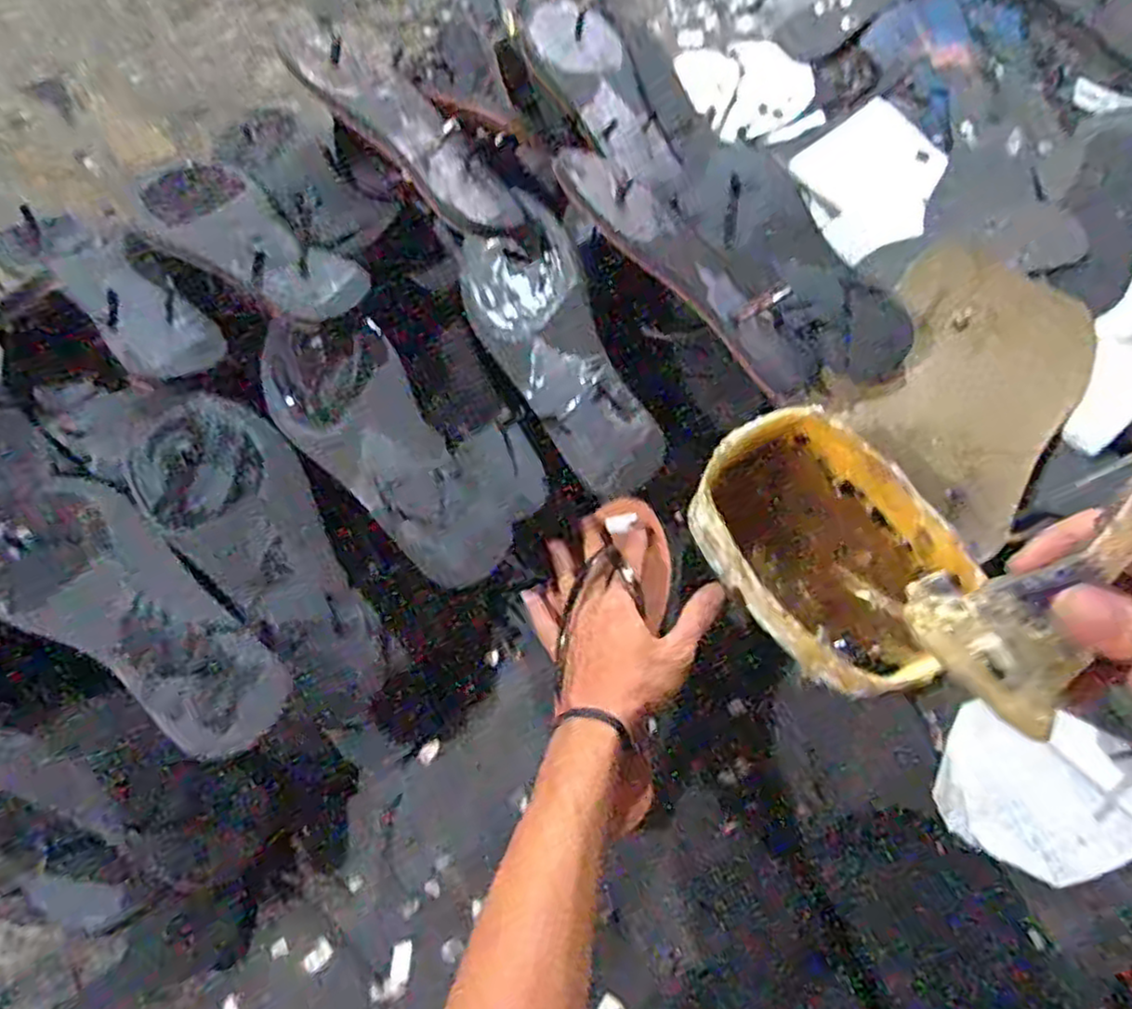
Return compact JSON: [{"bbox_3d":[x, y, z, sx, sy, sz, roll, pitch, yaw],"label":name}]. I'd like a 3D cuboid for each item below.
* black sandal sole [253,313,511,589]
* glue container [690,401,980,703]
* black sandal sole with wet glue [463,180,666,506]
[{"bbox_3d":[-0.130,-0.041,0.525,0.091,0.018,0.227,-39,96,-11],"label":"black sandal sole"},{"bbox_3d":[0.183,0.031,0.501,0.130,0.061,0.196,-36,77,-8],"label":"glue container"},{"bbox_3d":[-0.004,-0.110,0.535,0.087,0.011,0.220,-27,92,15],"label":"black sandal sole with wet glue"}]

